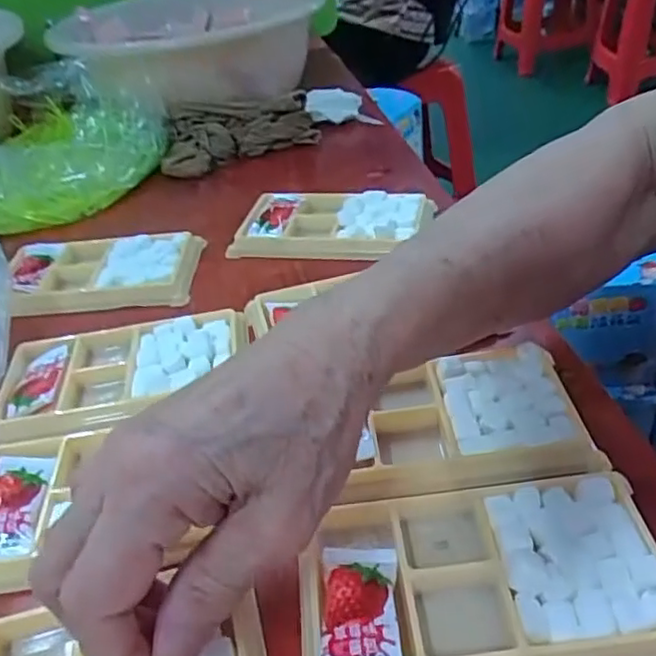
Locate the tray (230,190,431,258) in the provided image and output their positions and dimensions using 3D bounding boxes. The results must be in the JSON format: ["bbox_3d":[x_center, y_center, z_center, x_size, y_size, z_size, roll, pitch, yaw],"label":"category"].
[{"bbox_3d":[0.003,-0.075,0.463,0.135,0.018,0.073,-1,37,9],"label":"tray"}]

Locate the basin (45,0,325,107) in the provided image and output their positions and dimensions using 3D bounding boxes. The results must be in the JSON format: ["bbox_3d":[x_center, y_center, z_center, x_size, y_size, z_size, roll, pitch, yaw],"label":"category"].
[{"bbox_3d":[-0.137,-0.288,0.698,0.270,0.100,0.270,-5,37,4],"label":"basin"}]

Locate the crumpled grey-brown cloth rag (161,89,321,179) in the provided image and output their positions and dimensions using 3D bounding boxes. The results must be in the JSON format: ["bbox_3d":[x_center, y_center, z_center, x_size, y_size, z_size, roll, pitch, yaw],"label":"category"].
[{"bbox_3d":[-0.082,-0.179,0.592,0.142,0.044,0.070,-16,37,-12],"label":"crumpled grey-brown cloth rag"}]

